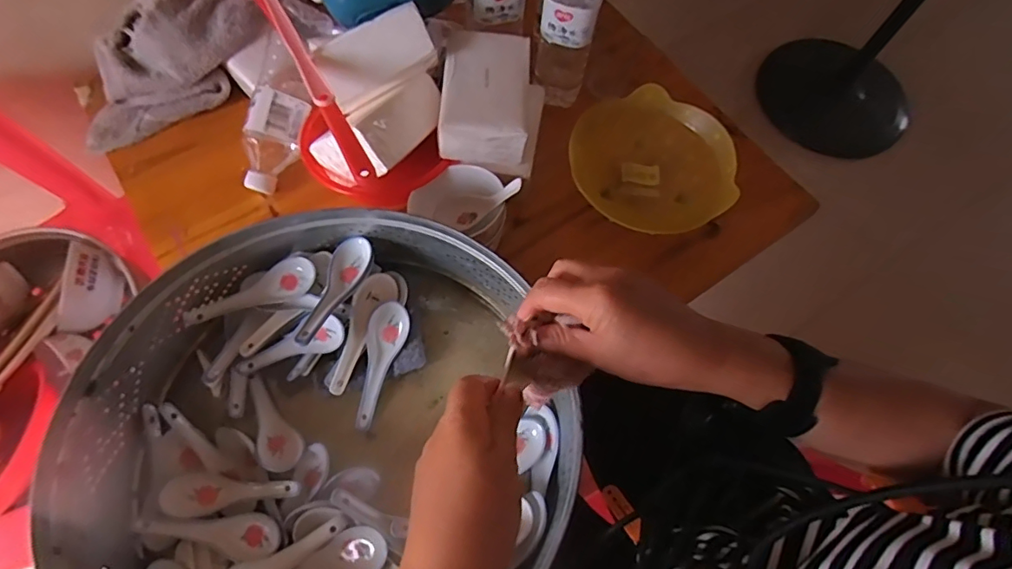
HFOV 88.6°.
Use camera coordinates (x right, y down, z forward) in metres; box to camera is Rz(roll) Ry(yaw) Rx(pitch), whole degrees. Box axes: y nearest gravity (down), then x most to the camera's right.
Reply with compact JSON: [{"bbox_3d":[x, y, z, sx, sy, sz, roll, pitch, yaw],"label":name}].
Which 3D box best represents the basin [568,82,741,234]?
[{"bbox_3d":[0.164,-0.137,0.587,0.175,0.044,0.170,1,67,-2],"label":"basin"}]

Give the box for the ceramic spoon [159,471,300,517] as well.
[{"bbox_3d":[-0.242,0.187,0.458,0.119,0.024,0.035,3,67,-1],"label":"ceramic spoon"}]

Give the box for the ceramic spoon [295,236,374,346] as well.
[{"bbox_3d":[-0.163,0.005,0.482,0.038,0.026,0.116,17,55,4],"label":"ceramic spoon"}]

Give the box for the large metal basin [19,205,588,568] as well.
[{"bbox_3d":[-0.156,0.126,0.452,0.386,0.118,0.362,1,67,-2],"label":"large metal basin"}]

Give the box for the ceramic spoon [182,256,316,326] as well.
[{"bbox_3d":[-0.247,0.003,0.504,0.122,0.025,0.041,-15,69,-9],"label":"ceramic spoon"}]

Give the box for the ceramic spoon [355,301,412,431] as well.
[{"bbox_3d":[-0.124,0.079,0.510,0.037,0.025,0.122,15,84,4],"label":"ceramic spoon"}]

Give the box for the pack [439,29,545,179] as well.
[{"bbox_3d":[-0.012,-0.197,0.557,0.104,0.070,0.133,4,67,-1],"label":"pack"}]

